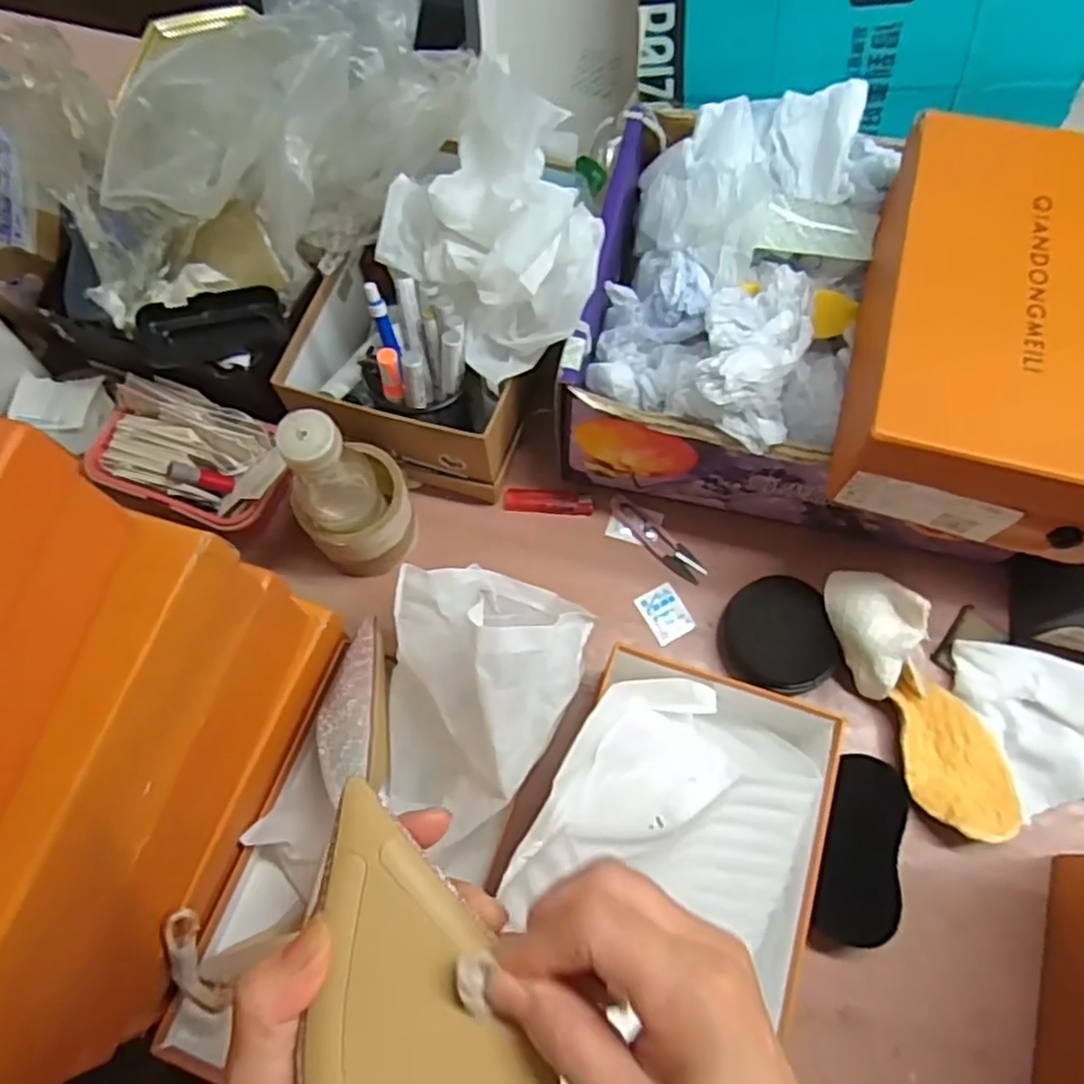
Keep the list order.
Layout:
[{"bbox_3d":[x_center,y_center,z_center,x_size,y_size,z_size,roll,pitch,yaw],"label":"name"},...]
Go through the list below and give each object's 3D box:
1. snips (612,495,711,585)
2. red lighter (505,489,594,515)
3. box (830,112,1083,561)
[{"bbox_3d":[0.101,-0.002,0.643,0.101,0.010,0.024,39,74,15],"label":"snips"},{"bbox_3d":[0.006,-0.035,0.658,0.079,0.016,0.018,5,69,3],"label":"red lighter"},{"bbox_3d":[0.311,-0.146,0.491,0.168,0.091,0.286,15,70,7],"label":"box"}]

